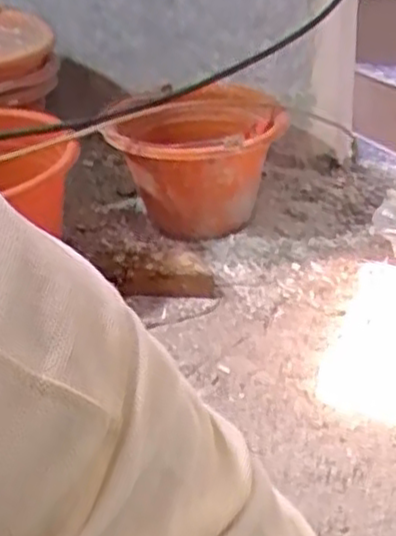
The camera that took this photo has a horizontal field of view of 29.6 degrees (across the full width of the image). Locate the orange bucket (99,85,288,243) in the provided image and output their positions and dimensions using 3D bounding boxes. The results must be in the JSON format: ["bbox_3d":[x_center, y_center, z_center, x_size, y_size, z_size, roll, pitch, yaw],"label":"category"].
[{"bbox_3d":[0.000,-0.153,1.109,0.234,0.167,0.262,4,34,12],"label":"orange bucket"}]

